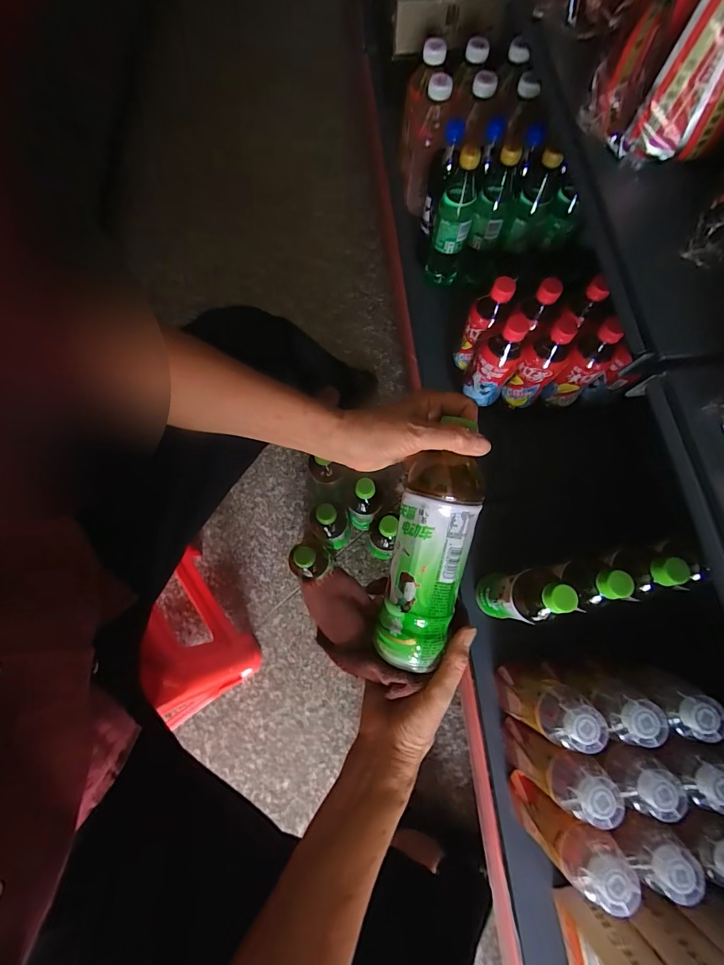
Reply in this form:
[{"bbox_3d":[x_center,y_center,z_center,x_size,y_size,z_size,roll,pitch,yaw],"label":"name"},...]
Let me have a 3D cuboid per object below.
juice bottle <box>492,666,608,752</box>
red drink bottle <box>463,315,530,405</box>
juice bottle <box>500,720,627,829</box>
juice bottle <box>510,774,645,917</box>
[{"bbox_3d":[0.228,0.284,0.492,0.066,0.175,0.071,0,74,0],"label":"juice bottle"},{"bbox_3d":[0.203,-0.183,0.589,0.062,0.158,0.054,27,76,8],"label":"red drink bottle"},{"bbox_3d":[0.233,0.354,0.478,0.065,0.177,0.067,0,74,0],"label":"juice bottle"},{"bbox_3d":[0.237,0.413,0.456,0.067,0.168,0.063,0,74,0],"label":"juice bottle"}]

